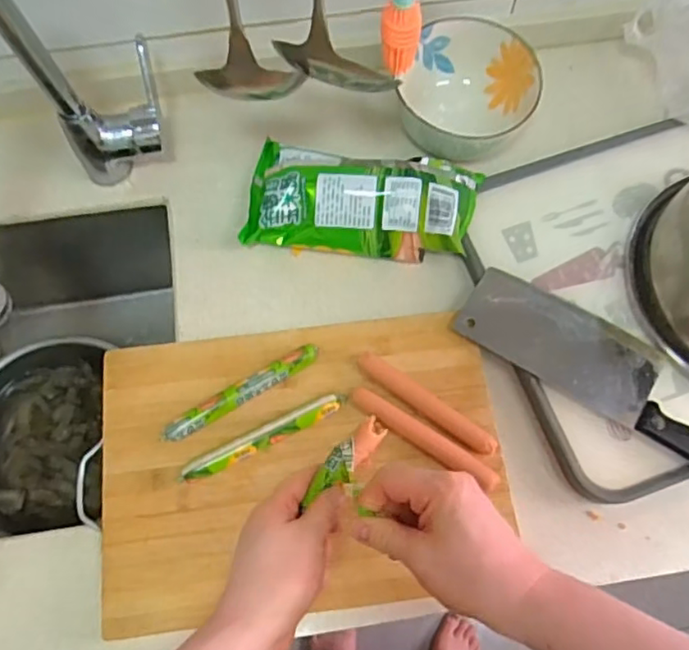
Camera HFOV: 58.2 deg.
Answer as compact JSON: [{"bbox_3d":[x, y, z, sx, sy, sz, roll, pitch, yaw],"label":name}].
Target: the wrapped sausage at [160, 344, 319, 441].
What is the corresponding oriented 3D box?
[{"bbox_3d":[-0.093,0.063,0.570,0.155,0.020,0.018,-31,73,-10],"label":"wrapped sausage"}]

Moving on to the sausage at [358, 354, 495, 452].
[{"bbox_3d":[0.075,0.073,0.573,0.145,0.019,0.021,37,75,13],"label":"sausage"}]

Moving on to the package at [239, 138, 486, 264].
[{"bbox_3d":[0.016,-0.127,0.636,0.227,0.064,0.104,9,70,4],"label":"package"}]

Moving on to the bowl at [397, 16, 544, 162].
[{"bbox_3d":[0.131,-0.244,0.654,0.135,0.065,0.145,0,70,1],"label":"bowl"}]

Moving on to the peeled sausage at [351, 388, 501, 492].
[{"bbox_3d":[0.072,0.104,0.564,0.148,0.017,0.024,32,73,11],"label":"peeled sausage"}]

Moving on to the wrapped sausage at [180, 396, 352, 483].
[{"bbox_3d":[-0.071,0.100,0.557,0.158,0.020,0.018,-26,72,-8],"label":"wrapped sausage"}]

